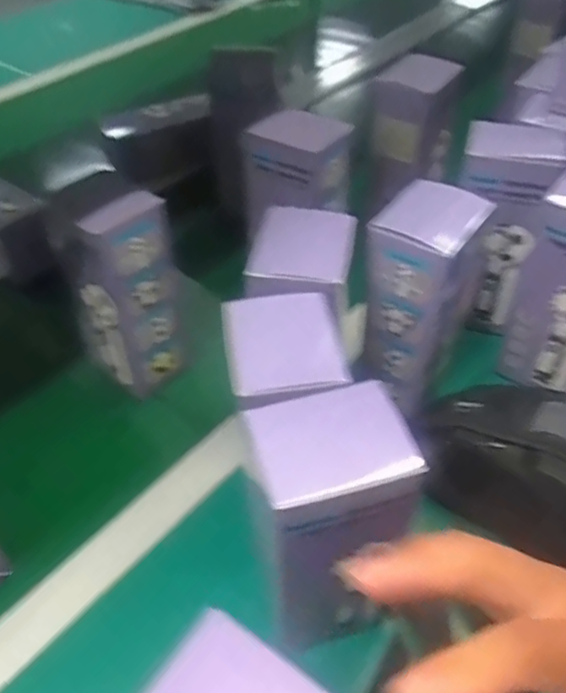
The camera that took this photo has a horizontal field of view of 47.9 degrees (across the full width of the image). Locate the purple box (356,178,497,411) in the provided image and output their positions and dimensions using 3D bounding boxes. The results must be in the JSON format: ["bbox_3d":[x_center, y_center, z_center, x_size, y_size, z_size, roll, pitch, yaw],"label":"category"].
[{"bbox_3d":[0.106,-0.042,0.522,0.070,0.166,0.074,19,49,18],"label":"purple box"}]

